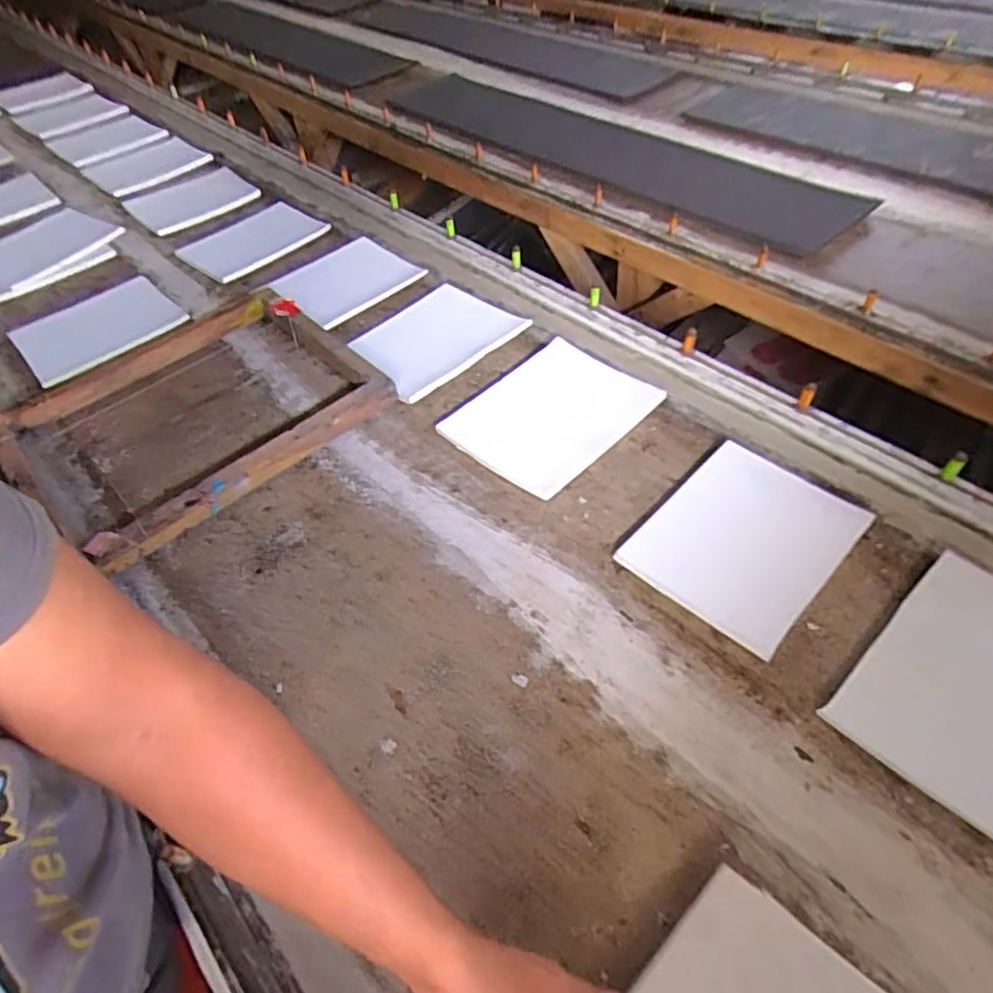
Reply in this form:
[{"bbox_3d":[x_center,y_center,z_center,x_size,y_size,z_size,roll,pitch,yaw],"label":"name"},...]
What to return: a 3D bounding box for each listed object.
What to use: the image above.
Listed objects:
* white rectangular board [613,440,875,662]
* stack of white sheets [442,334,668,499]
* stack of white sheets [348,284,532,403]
[{"bbox_3d":[0.309,0.051,0.766,0.203,0.018,0.250,36,62,29],"label":"white rectangular board"},{"bbox_3d":[0.082,-0.129,0.935,0.279,0.015,0.218,-39,58,-24],"label":"stack of white sheets"},{"bbox_3d":[-0.107,-0.283,1.076,0.258,0.013,0.204,-35,57,-22],"label":"stack of white sheets"}]

